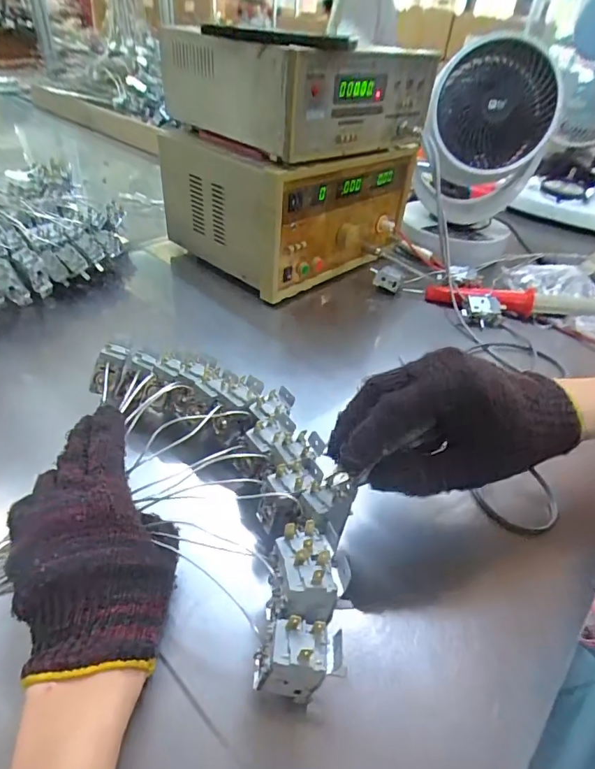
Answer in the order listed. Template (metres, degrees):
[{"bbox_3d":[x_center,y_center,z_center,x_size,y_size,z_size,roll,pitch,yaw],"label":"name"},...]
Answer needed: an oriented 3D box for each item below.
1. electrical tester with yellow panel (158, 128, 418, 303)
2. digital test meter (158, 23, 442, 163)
[{"bbox_3d":[-0.004,-0.299,0.715,0.242,0.168,0.331,34,47,28],"label":"electrical tester with yellow panel"},{"bbox_3d":[0.018,-0.396,0.602,0.212,0.114,0.312,34,47,28],"label":"digital test meter"}]

